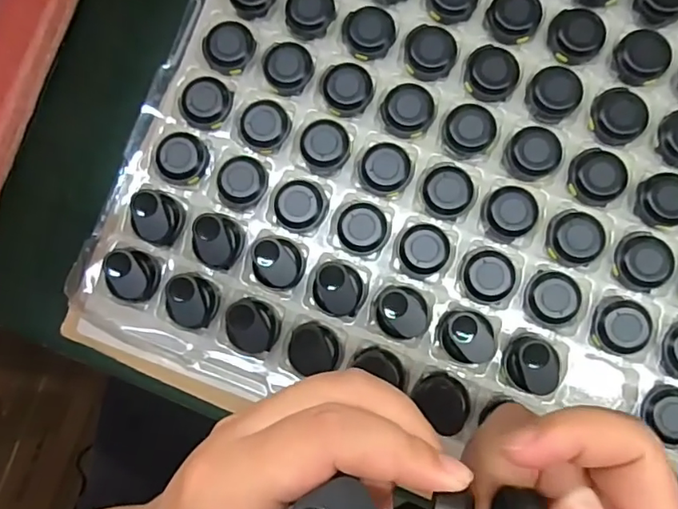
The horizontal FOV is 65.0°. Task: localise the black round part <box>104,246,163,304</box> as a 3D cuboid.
[{"bbox_3d":[-0.116,0.011,0.298,0.025,0.019,0.028,10,85,5],"label":"black round part"}]

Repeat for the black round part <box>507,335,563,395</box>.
[{"bbox_3d":[0.103,0.059,0.280,0.027,0.012,0.029,0,85,4],"label":"black round part"}]

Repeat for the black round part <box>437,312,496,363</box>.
[{"bbox_3d":[0.069,0.044,0.282,0.029,0.017,0.026,4,85,4],"label":"black round part"}]

